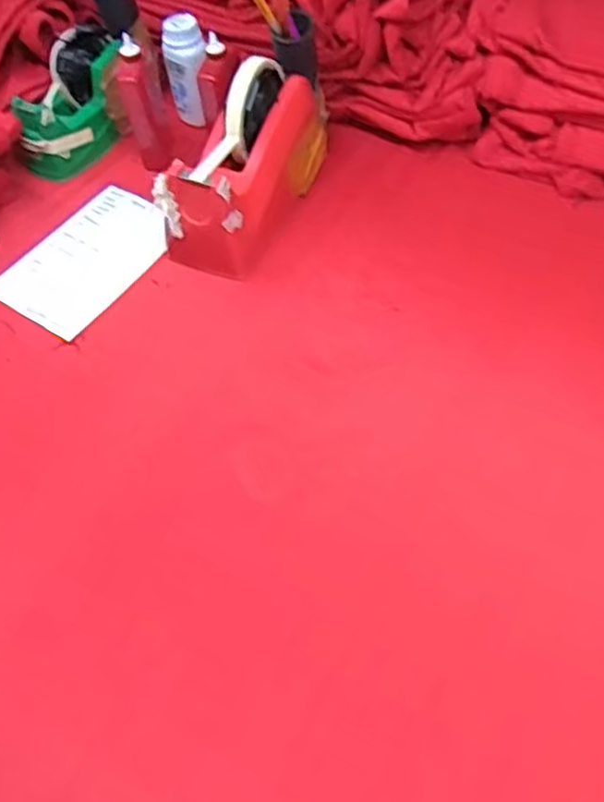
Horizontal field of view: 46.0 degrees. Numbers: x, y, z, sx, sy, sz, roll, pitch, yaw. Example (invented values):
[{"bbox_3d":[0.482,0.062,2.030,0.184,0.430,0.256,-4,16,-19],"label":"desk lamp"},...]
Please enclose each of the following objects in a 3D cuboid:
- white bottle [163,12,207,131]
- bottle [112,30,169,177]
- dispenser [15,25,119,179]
[{"bbox_3d":[-0.113,-0.323,0.697,0.032,0.100,0.034,-2,23,4],"label":"white bottle"},{"bbox_3d":[-0.155,-0.278,0.675,0.031,0.109,0.044,-13,54,-8],"label":"bottle"},{"bbox_3d":[-0.226,-0.296,0.708,0.061,0.083,0.145,27,61,20],"label":"dispenser"}]

